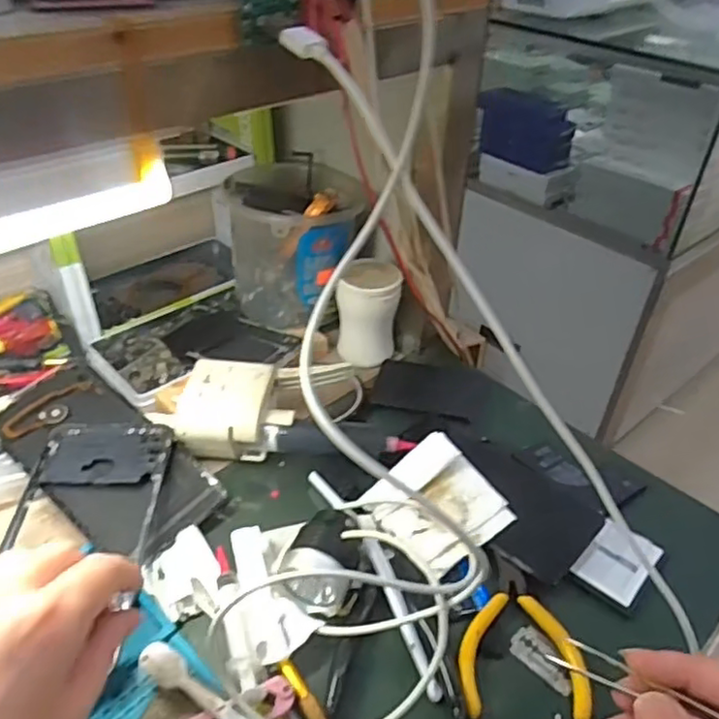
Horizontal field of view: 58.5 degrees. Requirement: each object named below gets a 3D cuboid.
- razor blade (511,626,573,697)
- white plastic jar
[{"bbox_3d":[0.105,0.171,0.365,0.020,0.004,0.040,-32,44,-27],"label":"razor blade"},{"bbox_3d":[0.007,-0.042,0.552,0.051,0.093,0.044,3,38,0],"label":"white plastic jar"}]

